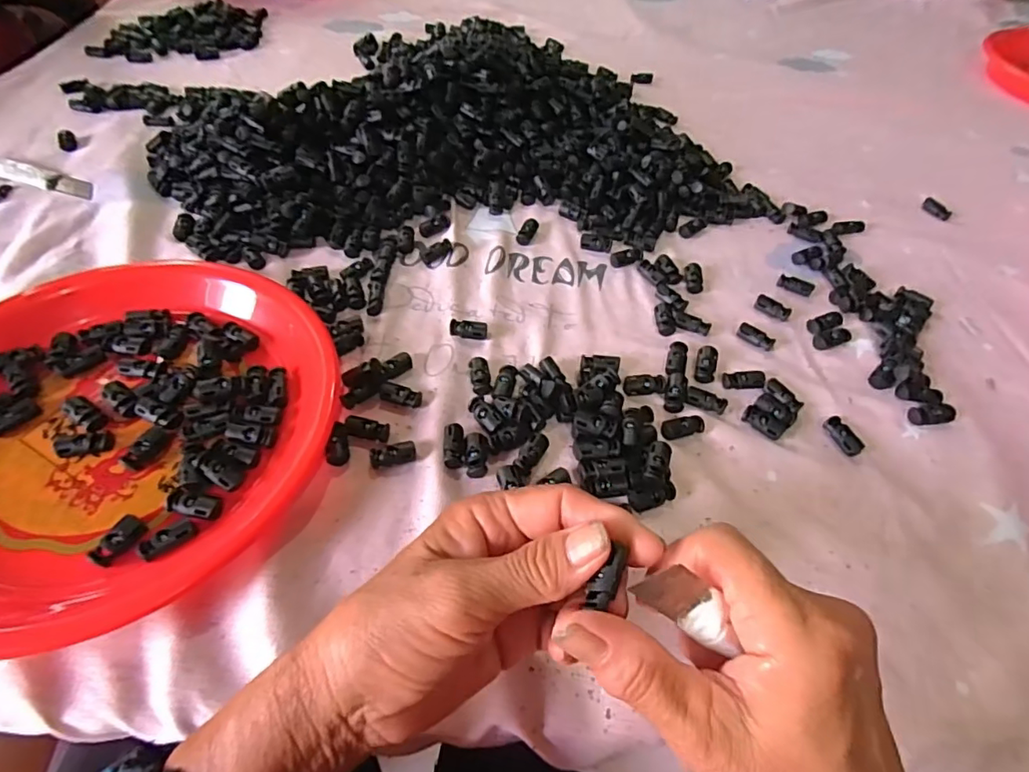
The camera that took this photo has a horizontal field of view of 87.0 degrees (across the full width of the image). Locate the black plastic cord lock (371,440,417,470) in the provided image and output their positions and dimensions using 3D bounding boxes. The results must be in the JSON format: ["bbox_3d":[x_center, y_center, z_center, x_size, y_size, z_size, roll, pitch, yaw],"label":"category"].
[{"bbox_3d":[-0.074,0.042,0.332,0.027,0.009,0.011,-6,55,-8],"label":"black plastic cord lock"}]

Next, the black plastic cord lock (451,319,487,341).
[{"bbox_3d":[-0.033,-0.041,0.395,0.026,0.009,0.011,5,54,0],"label":"black plastic cord lock"}]

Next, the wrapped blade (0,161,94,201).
[{"bbox_3d":[-0.432,-0.188,0.485,0.115,0.010,0.024,9,54,3],"label":"wrapped blade"}]

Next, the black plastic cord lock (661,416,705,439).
[{"bbox_3d":[0.110,0.027,0.355,0.028,0.007,0.012,-11,56,-12],"label":"black plastic cord lock"}]

